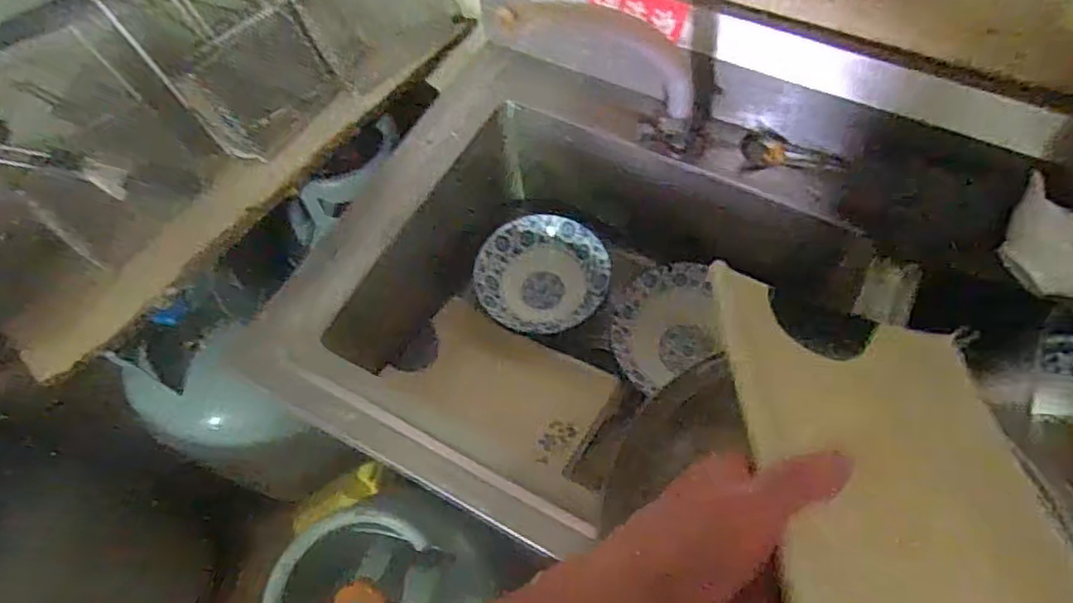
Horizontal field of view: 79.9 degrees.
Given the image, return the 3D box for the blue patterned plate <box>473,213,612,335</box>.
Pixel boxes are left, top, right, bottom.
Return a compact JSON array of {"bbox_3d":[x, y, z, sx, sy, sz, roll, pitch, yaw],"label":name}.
[{"bbox_3d":[0.009,-0.043,0.944,0.188,0.031,0.181,-1,61,2],"label":"blue patterned plate"}]

